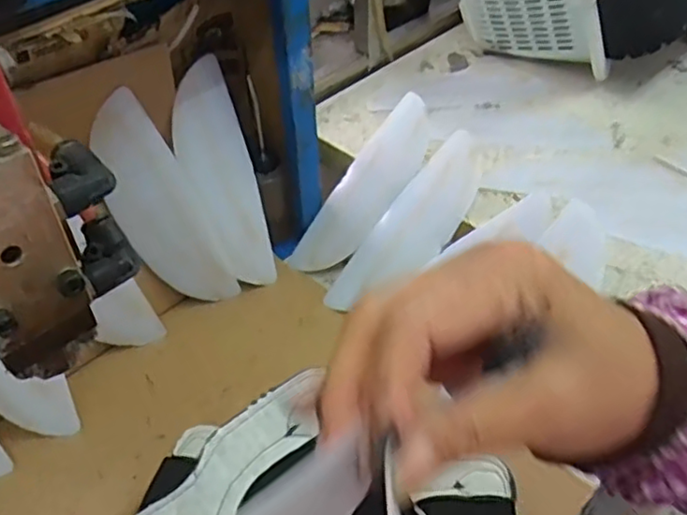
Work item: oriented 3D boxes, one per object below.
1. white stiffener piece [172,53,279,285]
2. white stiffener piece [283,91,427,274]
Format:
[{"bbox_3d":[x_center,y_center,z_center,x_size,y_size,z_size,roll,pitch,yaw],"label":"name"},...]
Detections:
[{"bbox_3d":[-0.113,-0.074,0.619,0.071,0.215,0.011,-27,20,-31],"label":"white stiffener piece"},{"bbox_3d":[0.026,-0.071,0.678,0.066,0.016,0.214,36,90,31],"label":"white stiffener piece"}]

